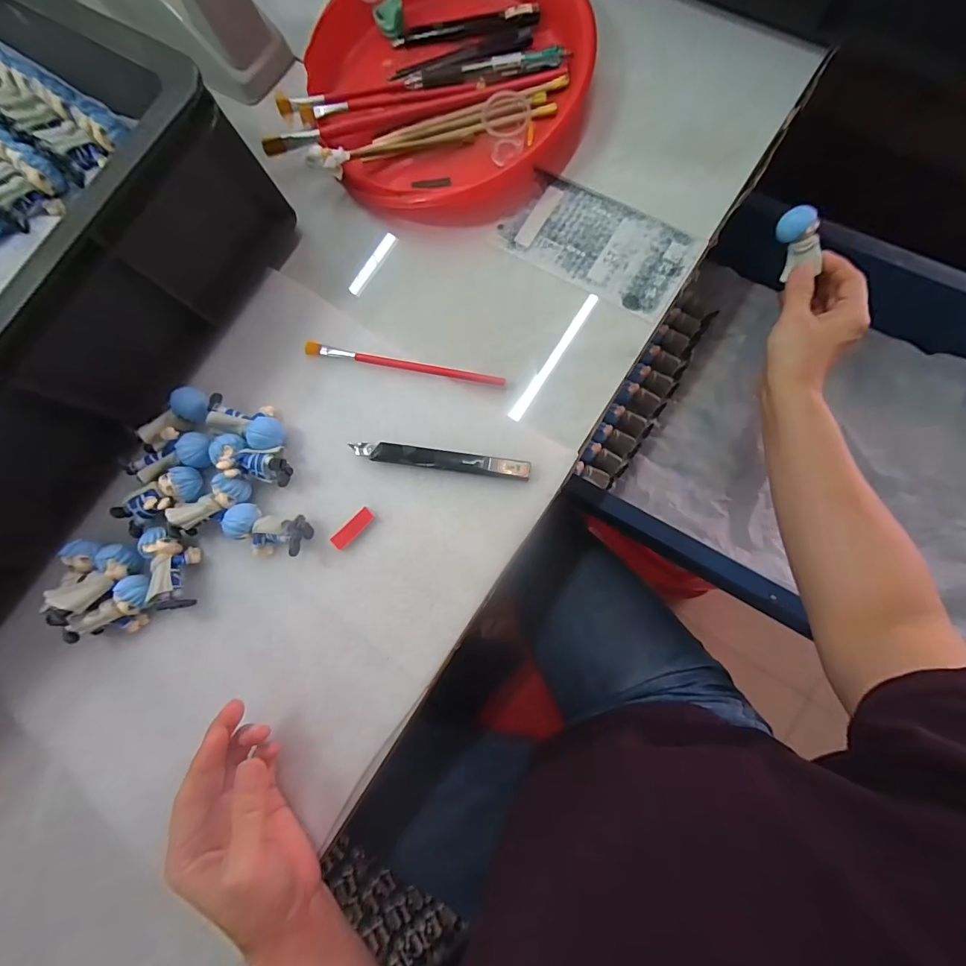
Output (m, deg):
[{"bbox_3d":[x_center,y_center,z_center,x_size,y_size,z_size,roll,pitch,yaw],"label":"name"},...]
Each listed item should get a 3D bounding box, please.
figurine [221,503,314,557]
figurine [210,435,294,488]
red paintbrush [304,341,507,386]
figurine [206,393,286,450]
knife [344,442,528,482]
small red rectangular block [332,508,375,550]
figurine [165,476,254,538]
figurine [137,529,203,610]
[{"bbox_3d":[-0.160,0.037,0.315,0.057,0.024,0.034,12,82,9],"label":"figurine"},{"bbox_3d":[-0.176,-0.018,0.322,0.056,0.028,0.028,14,83,9],"label":"figurine"},{"bbox_3d":[-0.065,-0.095,0.340,0.165,0.005,0.009,11,82,9],"label":"red paintbrush"},{"bbox_3d":[-0.184,-0.048,0.330,0.066,0.026,0.032,21,84,10],"label":"figurine"},{"bbox_3d":[-0.032,-0.018,0.318,0.134,0.009,0.014,8,82,9],"label":"knife"},{"bbox_3d":[-0.098,0.034,0.319,0.036,0.005,0.012,-45,78,-1],"label":"small red rectangular block"},{"bbox_3d":[-0.207,0.015,0.316,0.059,0.024,0.025,-30,78,2],"label":"figurine"},{"bbox_3d":[-0.232,0.061,0.314,0.026,0.030,0.062,-24,78,3],"label":"figurine"}]

